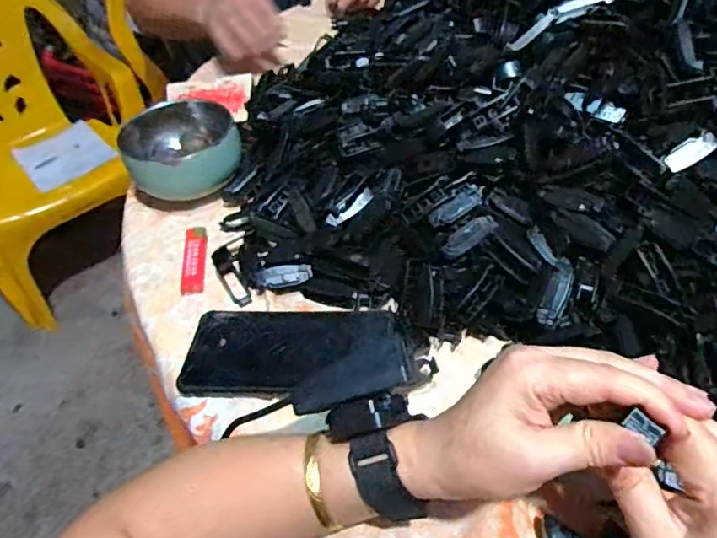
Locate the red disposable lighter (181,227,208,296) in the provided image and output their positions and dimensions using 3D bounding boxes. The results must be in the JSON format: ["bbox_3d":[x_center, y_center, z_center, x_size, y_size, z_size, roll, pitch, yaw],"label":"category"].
[{"bbox_3d":[-0.156,-0.011,0.491,0.021,0.009,0.082,-9,47,-1],"label":"red disposable lighter"}]

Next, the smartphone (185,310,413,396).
[{"bbox_3d":[-0.050,0.061,0.410,0.170,0.007,0.079,-1,47,6],"label":"smartphone"}]

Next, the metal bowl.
[{"bbox_3d":[-0.185,-0.129,0.550,0.115,0.060,0.115,-4,47,4],"label":"metal bowl"}]

